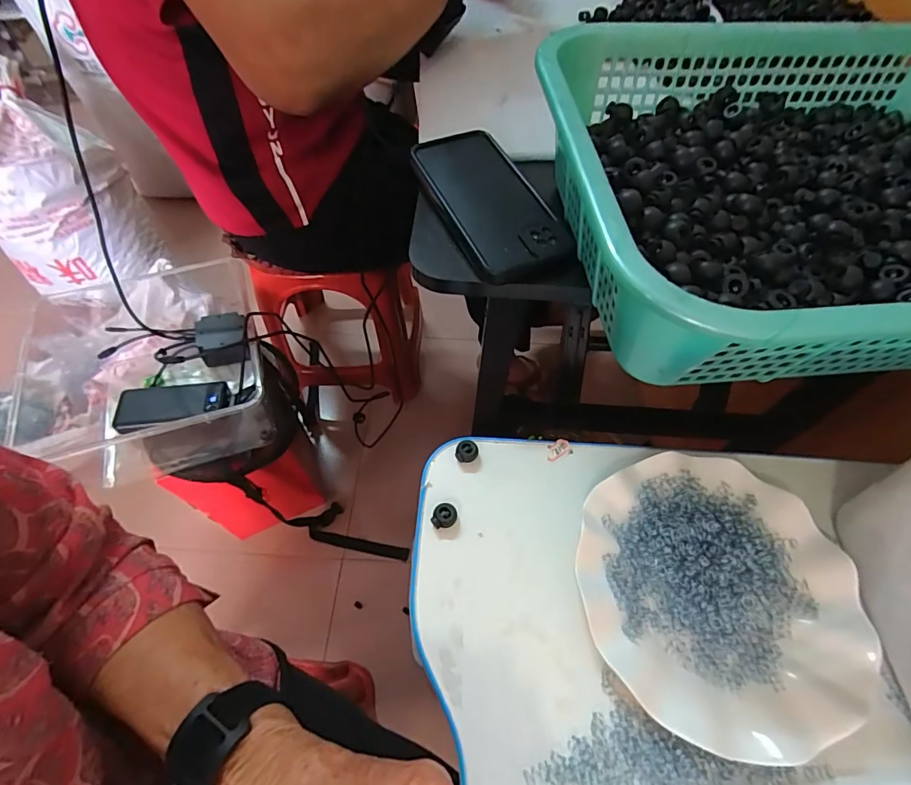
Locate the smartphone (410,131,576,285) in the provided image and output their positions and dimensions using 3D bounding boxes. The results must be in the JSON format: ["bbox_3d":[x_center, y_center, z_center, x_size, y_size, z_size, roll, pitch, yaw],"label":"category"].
[{"bbox_3d":[0.024,-0.156,0.370,0.079,0.015,0.160,-18,60,-12],"label":"smartphone"}]

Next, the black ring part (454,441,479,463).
[{"bbox_3d":[0.009,0.048,0.365,0.017,0.010,0.015,14,59,8],"label":"black ring part"}]

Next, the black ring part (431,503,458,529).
[{"bbox_3d":[-0.008,0.092,0.338,0.019,0.009,0.016,-2,58,-3],"label":"black ring part"}]

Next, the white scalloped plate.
[{"bbox_3d":[0.176,0.130,0.306,0.178,0.018,0.176,1,58,-1],"label":"white scalloped plate"}]

